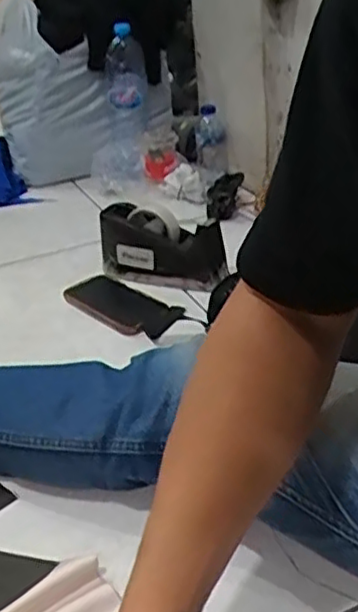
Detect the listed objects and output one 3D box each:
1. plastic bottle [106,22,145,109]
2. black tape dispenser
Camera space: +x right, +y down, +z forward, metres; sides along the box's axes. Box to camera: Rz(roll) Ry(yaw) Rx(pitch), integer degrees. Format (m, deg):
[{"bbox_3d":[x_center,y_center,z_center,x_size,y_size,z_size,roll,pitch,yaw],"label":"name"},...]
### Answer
[{"bbox_3d":[-0.111,-0.485,1.327,0.073,0.161,0.060,-2,5,5],"label":"plastic bottle"},{"bbox_3d":[-0.027,-0.087,0.980,0.196,0.103,0.066,12,33,28],"label":"black tape dispenser"}]

